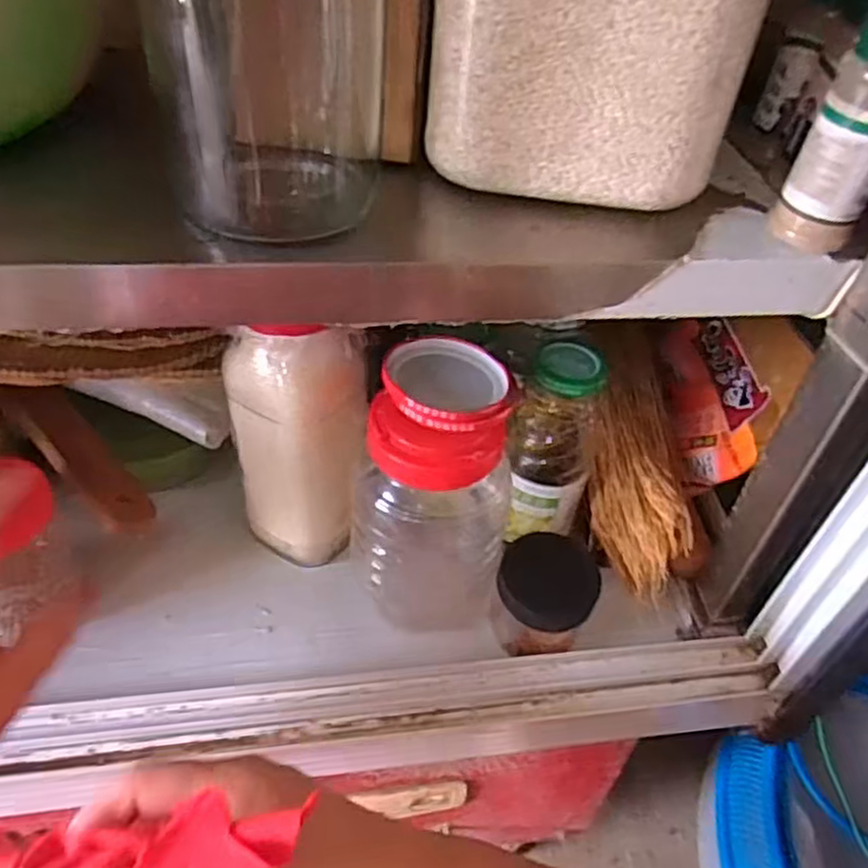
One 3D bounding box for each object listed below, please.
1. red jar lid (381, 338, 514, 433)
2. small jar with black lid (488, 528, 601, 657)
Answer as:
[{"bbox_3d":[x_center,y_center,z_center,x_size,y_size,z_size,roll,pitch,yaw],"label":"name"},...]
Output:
[{"bbox_3d":[0.005,-0.031,0.413,0.068,0.021,0.078,-28,55,-28],"label":"red jar lid"},{"bbox_3d":[0.072,0.107,0.473,0.057,0.068,0.053,3,47,-3],"label":"small jar with black lid"}]

